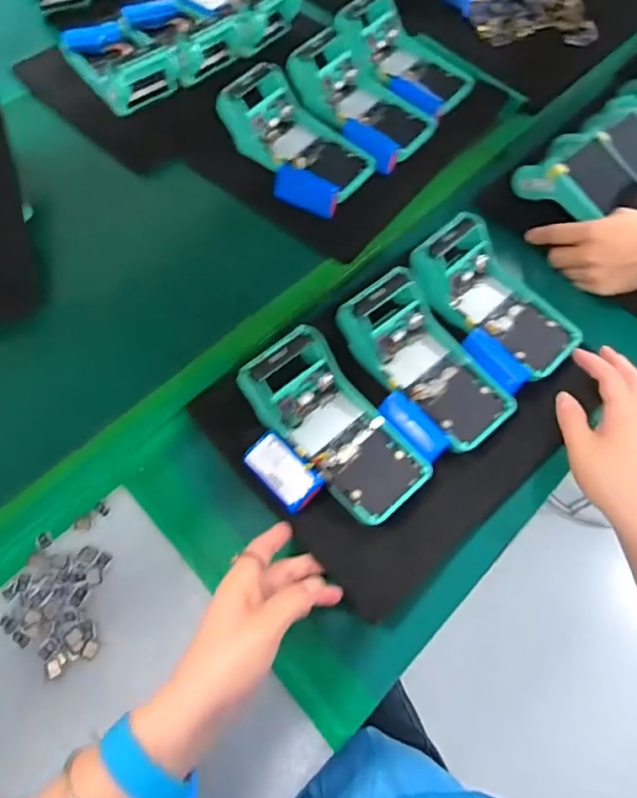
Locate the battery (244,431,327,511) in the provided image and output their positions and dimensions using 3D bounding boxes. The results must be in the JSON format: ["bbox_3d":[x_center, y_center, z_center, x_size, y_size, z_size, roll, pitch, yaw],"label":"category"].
[{"bbox_3d":[-0.030,0.059,0.432,0.038,0.020,0.068,-41,73,-17],"label":"battery"}]

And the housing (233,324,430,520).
[{"bbox_3d":[0.013,0.024,0.450,0.084,0.055,0.172,-41,86,-17],"label":"housing"}]

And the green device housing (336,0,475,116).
[{"bbox_3d":[0.111,-0.428,0.640,0.172,0.060,0.114,40,71,15],"label":"green device housing"}]

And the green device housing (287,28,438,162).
[{"bbox_3d":[0.050,-0.352,0.603,0.170,0.057,0.099,42,71,15],"label":"green device housing"}]

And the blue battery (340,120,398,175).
[{"bbox_3d":[0.057,-0.287,0.588,0.075,0.027,0.024,43,72,16],"label":"blue battery"}]

